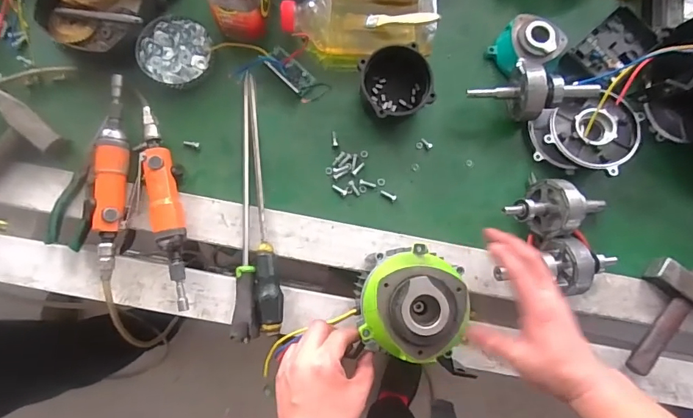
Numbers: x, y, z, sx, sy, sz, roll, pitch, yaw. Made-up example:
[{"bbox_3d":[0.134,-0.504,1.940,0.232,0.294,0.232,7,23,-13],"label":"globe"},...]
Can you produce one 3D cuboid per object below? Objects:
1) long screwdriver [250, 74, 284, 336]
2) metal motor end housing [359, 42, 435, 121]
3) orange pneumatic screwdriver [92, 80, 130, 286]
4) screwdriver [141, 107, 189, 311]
[{"bbox_3d":[-0.118,-0.008,0.594,0.032,0.025,0.347,-7,83,-3],"label":"long screwdriver"},{"bbox_3d":[0.067,-0.177,0.606,0.094,0.055,0.095,0,82,-2],"label":"metal motor end housing"},{"bbox_3d":[-0.314,-0.045,0.591,0.033,0.045,0.266,0,82,-2],"label":"orange pneumatic screwdriver"},{"bbox_3d":[-0.241,-0.004,0.586,0.041,0.041,0.276,-12,83,-4],"label":"screwdriver"}]

